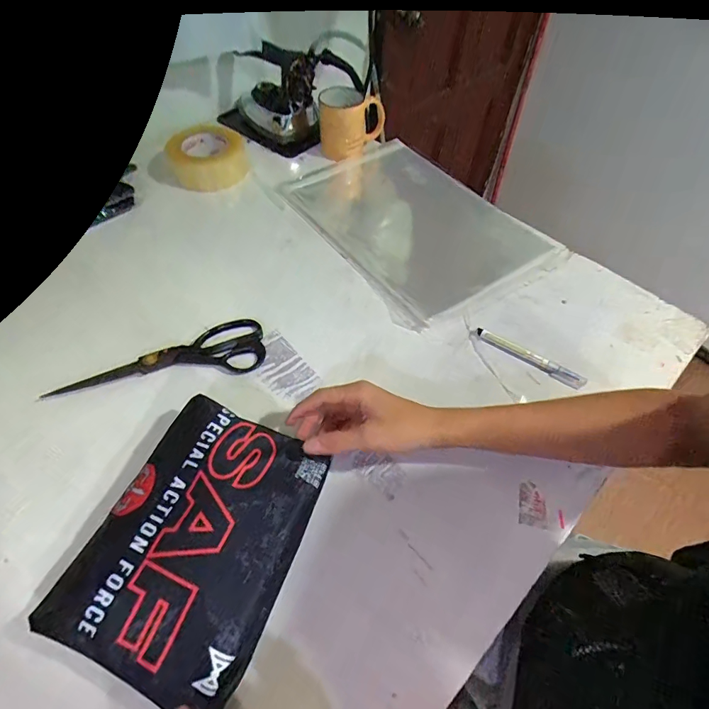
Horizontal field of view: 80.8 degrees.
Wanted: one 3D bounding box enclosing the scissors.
[{"bbox_3d":[-0.229,0.005,0.498,0.237,0.014,0.070,-12,56,-11],"label":"scissors"}]

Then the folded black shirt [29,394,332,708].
[{"bbox_3d":[-0.128,0.146,0.345,0.155,0.029,0.205,20,56,11],"label":"folded black shirt"}]

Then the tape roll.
[{"bbox_3d":[-0.248,-0.338,0.716,0.123,0.057,0.125,1,54,-2],"label":"tape roll"}]

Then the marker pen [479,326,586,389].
[{"bbox_3d":[0.214,0.004,0.514,0.137,0.015,0.014,30,58,17],"label":"marker pen"}]

